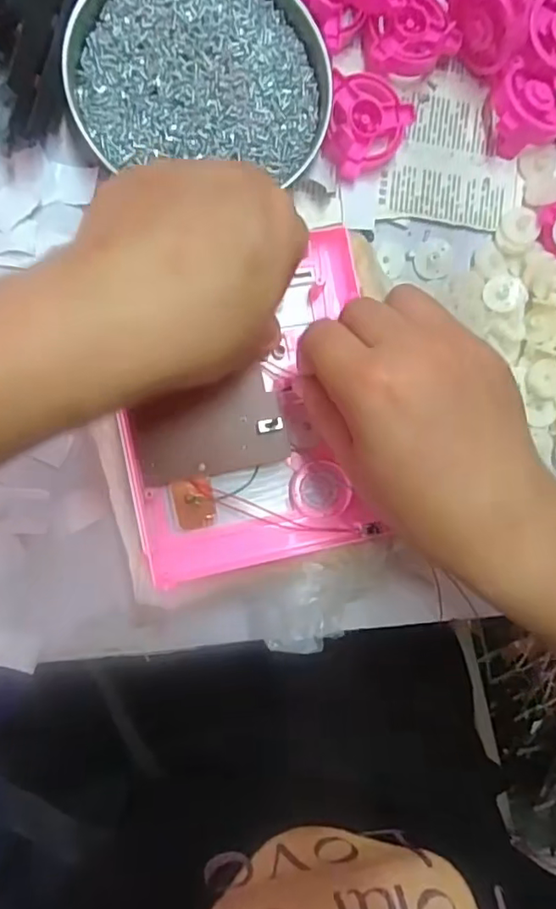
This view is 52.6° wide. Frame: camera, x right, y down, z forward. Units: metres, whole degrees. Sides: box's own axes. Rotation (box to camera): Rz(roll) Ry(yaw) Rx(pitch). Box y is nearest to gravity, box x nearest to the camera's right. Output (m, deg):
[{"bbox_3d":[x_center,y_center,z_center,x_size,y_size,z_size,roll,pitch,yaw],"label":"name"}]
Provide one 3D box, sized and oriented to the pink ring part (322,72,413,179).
[{"bbox_3d":[0.051,-0.185,0.319,0.046,0.015,0.051,10,90,-9],"label":"pink ring part"}]

